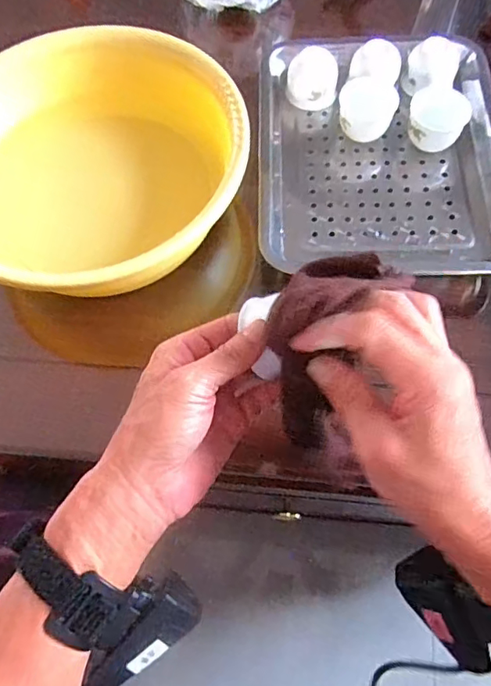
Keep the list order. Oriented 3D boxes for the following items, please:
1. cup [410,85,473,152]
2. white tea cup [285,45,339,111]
[{"bbox_3d":[0.185,-0.212,0.519,0.054,0.052,0.045,20,69,11],"label":"cup"},{"bbox_3d":[0.068,-0.274,0.550,0.053,0.039,0.049,7,67,6],"label":"white tea cup"}]

